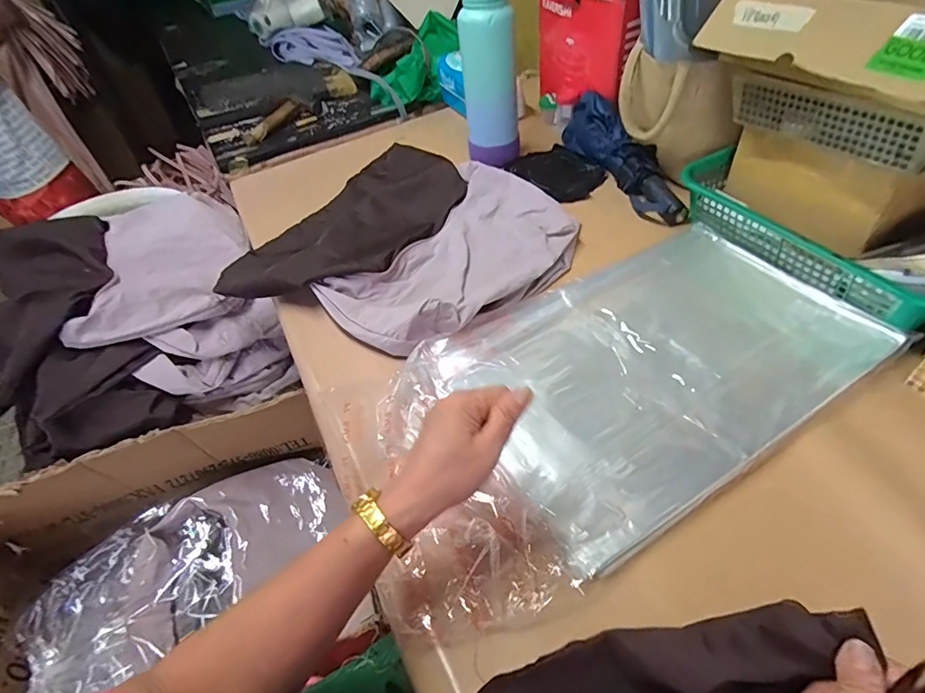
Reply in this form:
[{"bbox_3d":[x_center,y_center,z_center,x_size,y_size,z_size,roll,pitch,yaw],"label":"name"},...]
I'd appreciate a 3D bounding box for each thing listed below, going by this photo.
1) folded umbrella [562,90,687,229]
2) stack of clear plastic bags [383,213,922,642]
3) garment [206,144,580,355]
[{"bbox_3d":[0.264,-0.313,0.783,0.064,0.092,0.314,-19,47,-10],"label":"folded umbrella"},{"bbox_3d":[0.149,0.029,0.510,0.562,0.012,0.297,-27,51,-19],"label":"stack of clear plastic bags"},{"bbox_3d":[-0.083,-0.174,0.712,0.449,0.046,0.411,24,54,27],"label":"garment"}]

